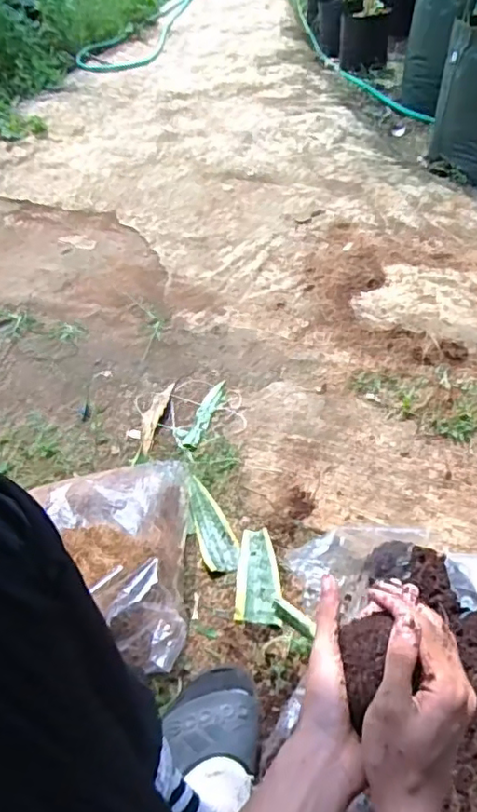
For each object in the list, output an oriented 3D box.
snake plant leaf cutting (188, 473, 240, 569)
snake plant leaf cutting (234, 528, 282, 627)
[{"bbox_3d":[-0.041,0.178,0.873,0.053,0.016,0.160,-14,45,-11],"label":"snake plant leaf cutting"},{"bbox_3d":[0.029,0.239,0.812,0.061,0.011,0.137,1,44,4],"label":"snake plant leaf cutting"}]

